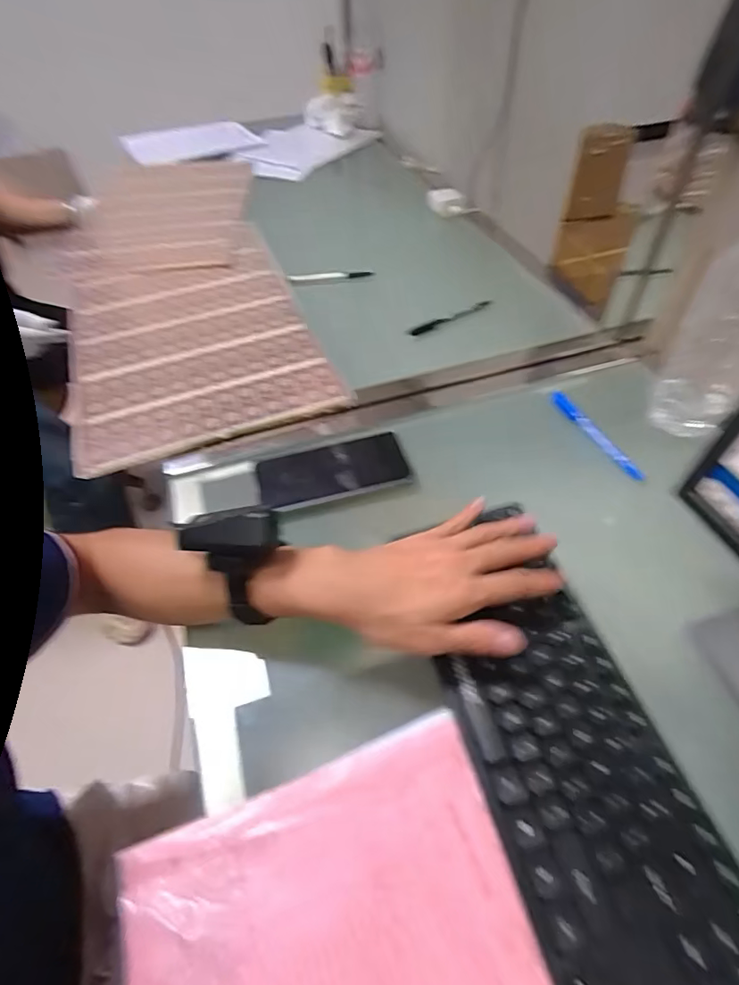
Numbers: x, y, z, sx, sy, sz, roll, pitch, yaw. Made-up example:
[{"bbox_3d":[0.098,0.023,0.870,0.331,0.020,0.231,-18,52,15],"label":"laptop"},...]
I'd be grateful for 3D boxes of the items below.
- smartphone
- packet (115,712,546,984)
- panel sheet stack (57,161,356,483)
[{"bbox_3d":[-0.037,-0.021,0.517,0.148,0.014,0.070,-14,51,-9],"label":"smartphone"},{"bbox_3d":[-0.016,0.272,0.276,0.222,0.009,0.211,-17,51,-13],"label":"packet"},{"bbox_3d":[-0.314,-0.375,0.820,0.323,0.017,0.895,-15,50,-11],"label":"panel sheet stack"}]

